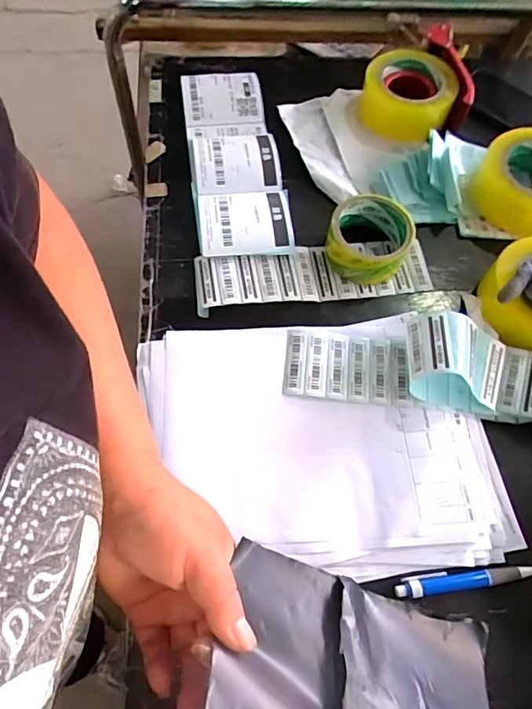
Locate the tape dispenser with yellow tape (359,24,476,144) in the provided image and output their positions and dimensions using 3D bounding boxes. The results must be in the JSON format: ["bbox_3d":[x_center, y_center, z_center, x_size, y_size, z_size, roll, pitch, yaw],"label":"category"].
[{"bbox_3d":[0.200,-0.369,0.653,0.138,0.055,0.162,12,66,2],"label":"tape dispenser with yellow tape"}]

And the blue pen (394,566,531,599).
[{"bbox_3d":[0.174,0.194,0.424,0.127,0.008,0.016,-4,66,-5],"label":"blue pen"}]

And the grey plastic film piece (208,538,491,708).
[{"bbox_3d":[0.061,0.196,0.293,0.199,0.010,0.110,26,39,-16],"label":"grey plastic film piece"}]

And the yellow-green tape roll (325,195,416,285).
[{"bbox_3d":[0.115,-0.128,0.548,0.090,0.041,0.088,1,66,-3],"label":"yellow-green tape roll"}]

